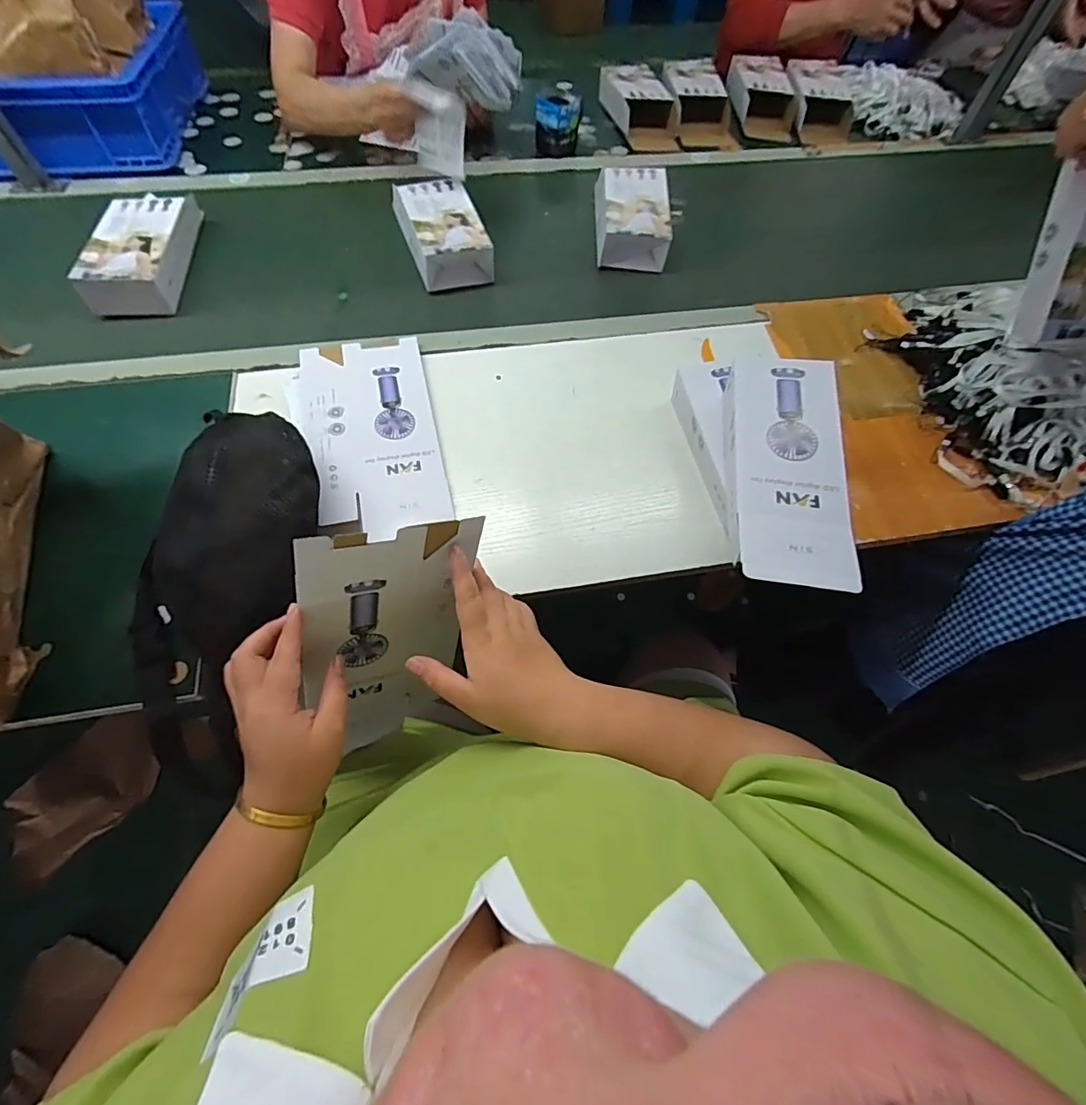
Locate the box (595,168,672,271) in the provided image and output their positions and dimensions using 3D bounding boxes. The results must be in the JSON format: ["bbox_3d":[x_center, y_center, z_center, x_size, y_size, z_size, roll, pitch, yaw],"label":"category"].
[{"bbox_3d":[0.131,-0.499,0.743,0.102,0.048,0.172,4,62,-1],"label":"box"}]

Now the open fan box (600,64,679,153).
[{"bbox_3d":[0.176,-0.826,0.927,0.109,0.052,0.212,-13,64,-9],"label":"open fan box"}]

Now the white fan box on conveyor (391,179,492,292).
[{"bbox_3d":[-0.146,-0.464,0.731,0.105,0.053,0.176,-17,65,-11],"label":"white fan box on conveyor"}]

